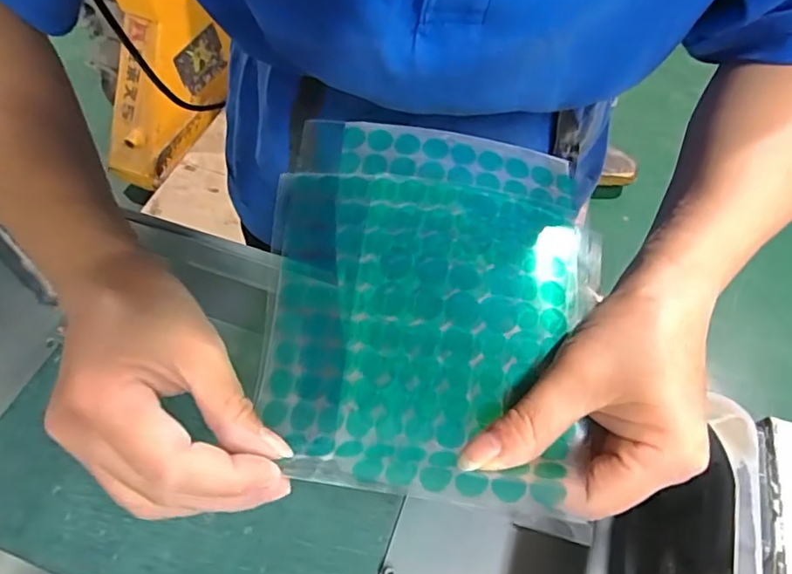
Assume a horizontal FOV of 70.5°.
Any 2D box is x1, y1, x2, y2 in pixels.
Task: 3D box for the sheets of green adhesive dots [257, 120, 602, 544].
[{"bbox_3d":[0.010,0.004,0.241,0.138,0.052,0.158,8,80,15],"label":"sheets of green adhesive dots"}]

